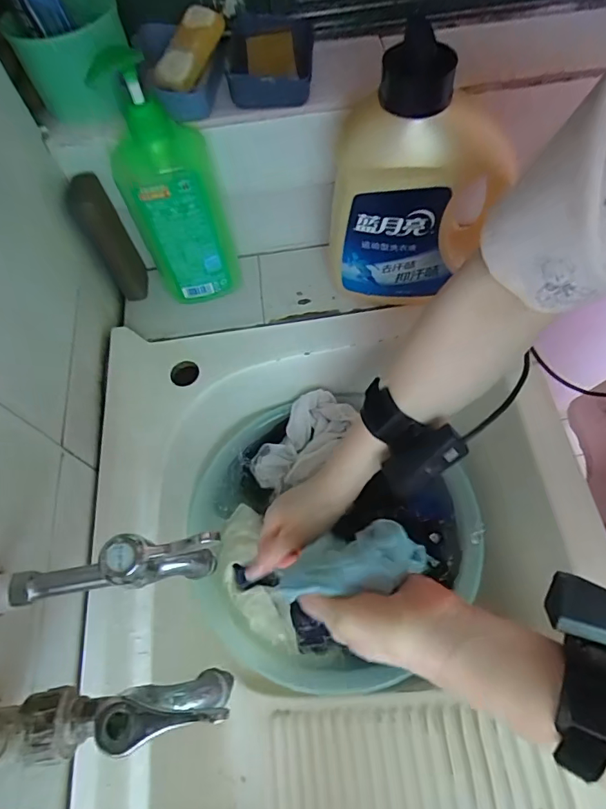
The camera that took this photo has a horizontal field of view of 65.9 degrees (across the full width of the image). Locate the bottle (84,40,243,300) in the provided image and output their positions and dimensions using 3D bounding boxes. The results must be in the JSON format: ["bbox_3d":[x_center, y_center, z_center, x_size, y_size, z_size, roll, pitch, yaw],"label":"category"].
[{"bbox_3d":[-0.132,-0.219,0.492,0.091,0.266,0.073,-11,62,-2],"label":"bottle"}]

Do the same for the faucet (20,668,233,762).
[{"bbox_3d":[-0.101,0.178,0.270,0.123,0.065,0.032,-7,62,0],"label":"faucet"}]

